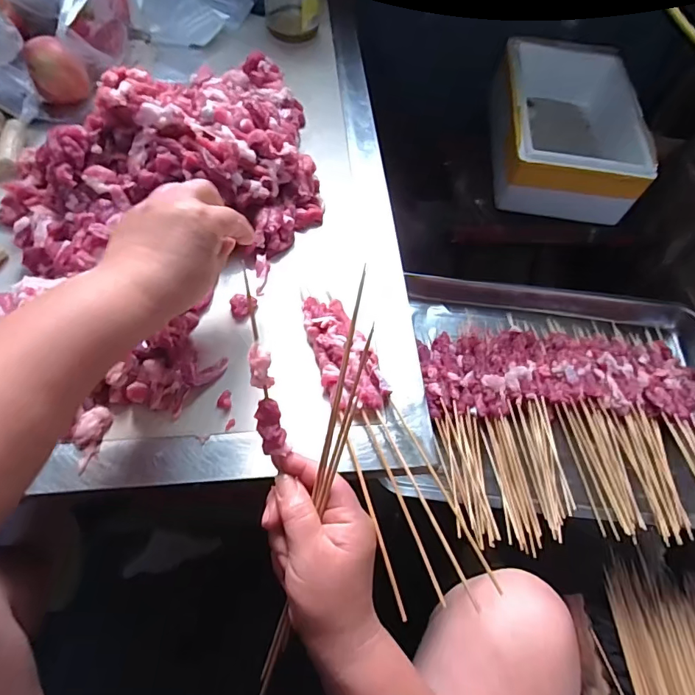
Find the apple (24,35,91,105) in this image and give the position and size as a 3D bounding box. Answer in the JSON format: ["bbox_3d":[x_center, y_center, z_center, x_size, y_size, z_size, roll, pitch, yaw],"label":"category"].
[{"bbox_3d":[-0.321,-0.306,0.507,0.051,0.061,0.053,-27,65,-19],"label":"apple"}]

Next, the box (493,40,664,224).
[{"bbox_3d":[0.394,-0.404,0.846,0.226,0.129,0.360,5,59,-2],"label":"box"}]

